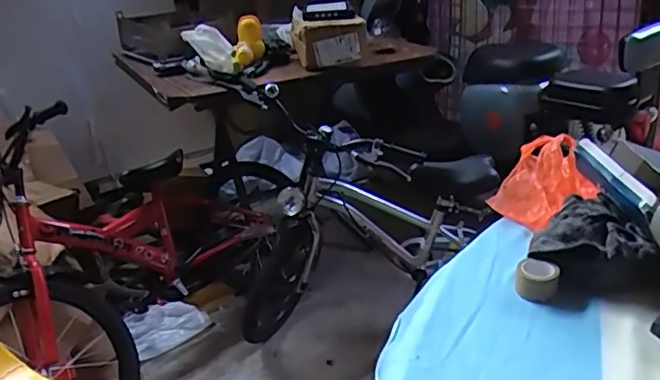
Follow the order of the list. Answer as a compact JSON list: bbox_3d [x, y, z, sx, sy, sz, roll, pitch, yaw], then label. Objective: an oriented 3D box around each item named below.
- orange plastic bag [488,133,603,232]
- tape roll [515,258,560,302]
[{"bbox_3d":[0.257,-0.011,0.665,0.104,0.058,0.143,15,33,35],"label":"orange plastic bag"},{"bbox_3d":[0.191,0.082,0.522,0.036,0.025,0.036,3,28,18],"label":"tape roll"}]

